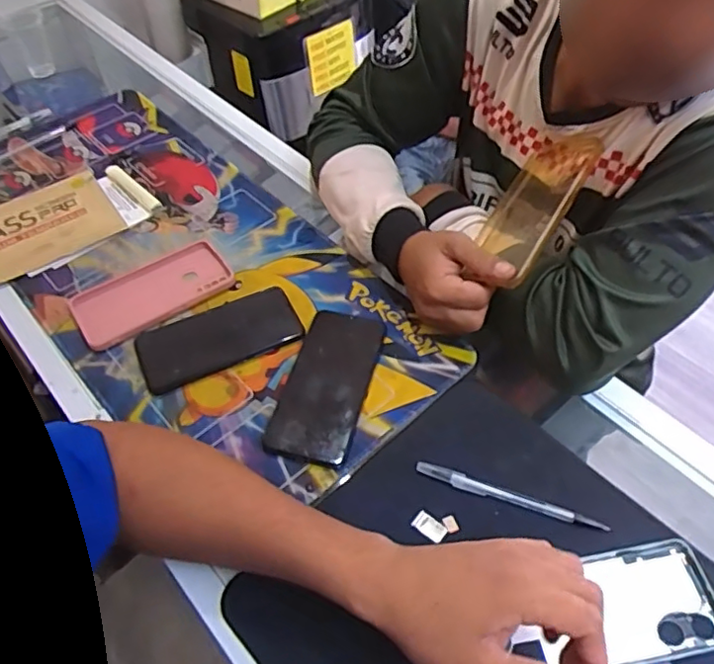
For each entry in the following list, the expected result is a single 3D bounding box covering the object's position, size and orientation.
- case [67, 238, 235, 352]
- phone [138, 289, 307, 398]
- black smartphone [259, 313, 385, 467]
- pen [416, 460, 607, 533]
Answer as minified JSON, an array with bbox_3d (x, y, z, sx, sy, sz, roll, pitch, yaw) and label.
[{"bbox_3d":[-0.215,-0.043,0.641,0.163,0.013,0.086,-31,57,-20],"label":"case"},{"bbox_3d":[-0.138,0.005,0.605,0.157,0.010,0.074,-23,55,-16],"label":"phone"},{"bbox_3d":[-0.027,0.044,0.572,0.074,0.013,0.167,11,53,11],"label":"black smartphone"},{"bbox_3d":[0.128,0.137,0.503,0.160,0.010,0.014,15,54,14],"label":"pen"}]

